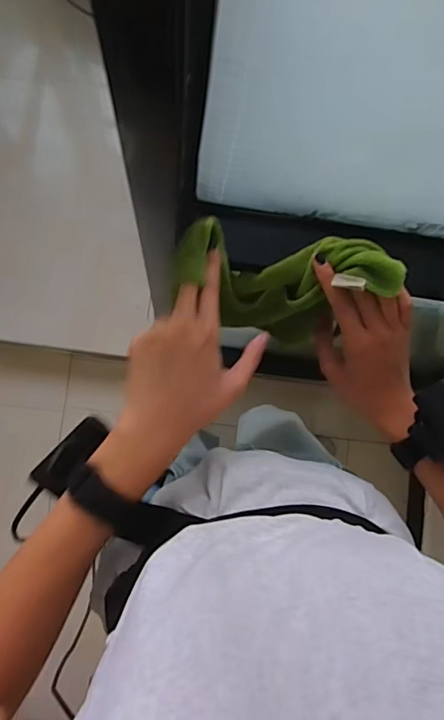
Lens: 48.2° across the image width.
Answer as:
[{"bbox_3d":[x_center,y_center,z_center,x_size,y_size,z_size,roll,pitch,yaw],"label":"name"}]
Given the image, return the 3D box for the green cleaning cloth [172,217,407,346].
[{"bbox_3d":[0.050,-0.062,0.421,0.178,0.066,0.082,5,85,-6],"label":"green cleaning cloth"}]

